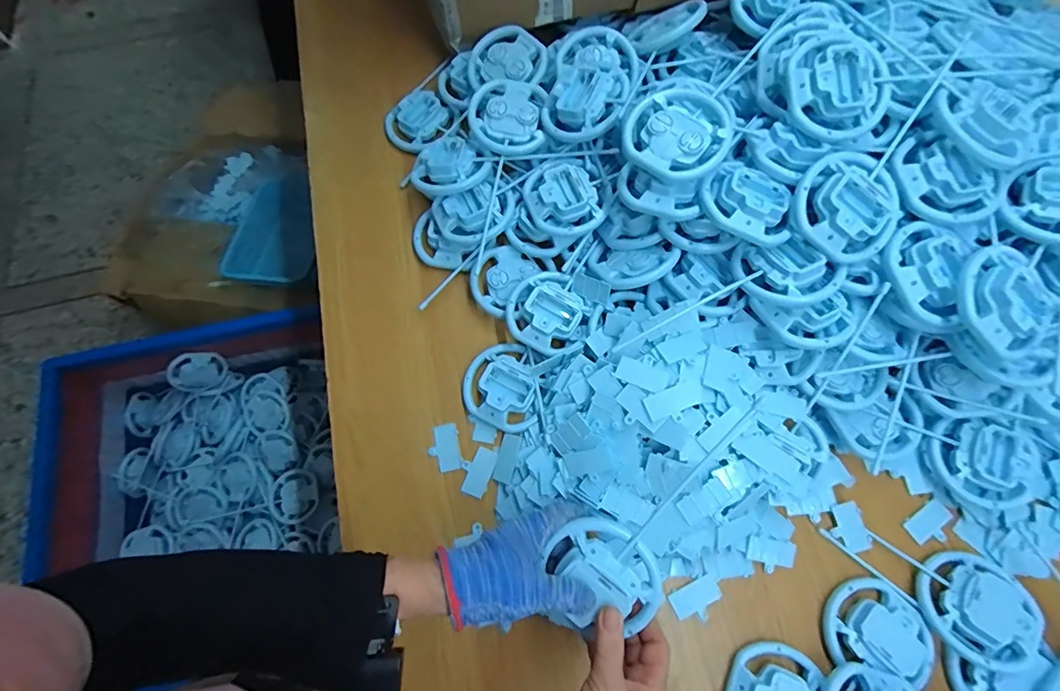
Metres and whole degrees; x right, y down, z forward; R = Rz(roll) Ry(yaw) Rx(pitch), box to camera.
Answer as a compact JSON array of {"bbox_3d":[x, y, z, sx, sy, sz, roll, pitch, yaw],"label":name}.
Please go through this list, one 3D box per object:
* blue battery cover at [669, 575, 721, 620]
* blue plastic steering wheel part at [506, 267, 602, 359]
[{"bbox_3d":[0.172,0.263,0.486,0.051,0.004,0.034,-23,74,-7],"label":"blue battery cover"},{"bbox_3d":[0.023,-0.037,0.540,0.091,0.021,0.102,-41,77,-12],"label":"blue plastic steering wheel part"}]

